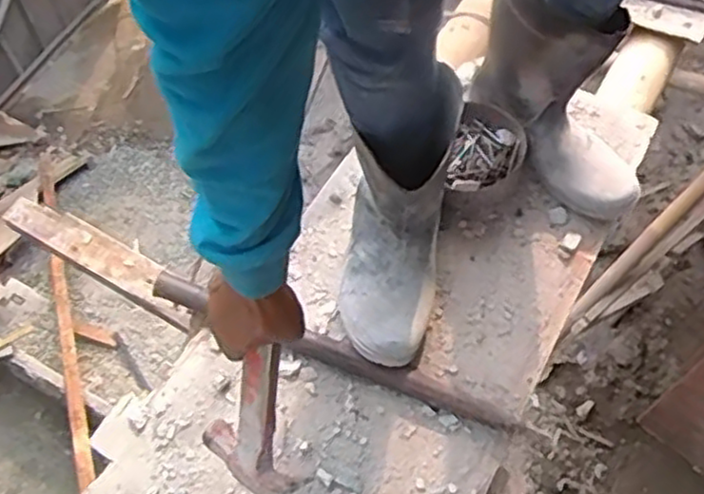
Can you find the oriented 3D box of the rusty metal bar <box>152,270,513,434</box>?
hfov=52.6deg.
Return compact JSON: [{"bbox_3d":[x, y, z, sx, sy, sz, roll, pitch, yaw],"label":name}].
[{"bbox_3d":[-0.025,0.121,0.821,0.427,0.031,0.031,22,64,4],"label":"rusty metal bar"}]

